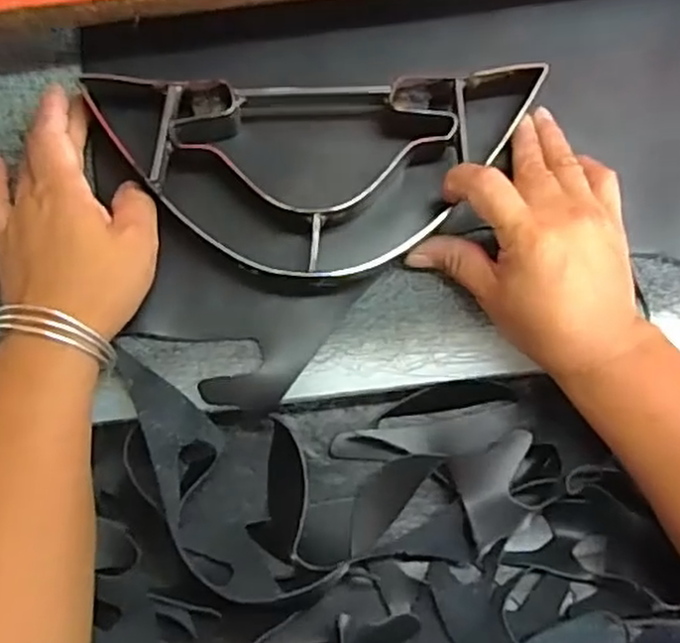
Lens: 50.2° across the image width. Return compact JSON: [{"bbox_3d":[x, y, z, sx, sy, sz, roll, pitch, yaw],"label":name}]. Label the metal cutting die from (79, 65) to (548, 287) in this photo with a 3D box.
[{"bbox_3d":[-0.016,-0.084,0.416,0.256,0.033,0.122,1,80,0],"label":"metal cutting die"}]

